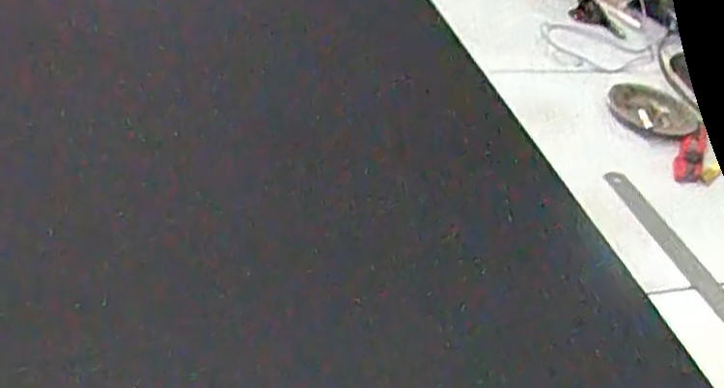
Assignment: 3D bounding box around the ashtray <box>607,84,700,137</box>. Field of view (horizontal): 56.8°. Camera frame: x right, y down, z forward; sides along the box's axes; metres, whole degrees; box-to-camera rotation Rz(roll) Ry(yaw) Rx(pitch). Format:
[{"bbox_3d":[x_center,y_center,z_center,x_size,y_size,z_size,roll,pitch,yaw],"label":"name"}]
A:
[{"bbox_3d":[0.380,-0.110,0.872,0.115,0.024,0.119,20,41,9],"label":"ashtray"}]

